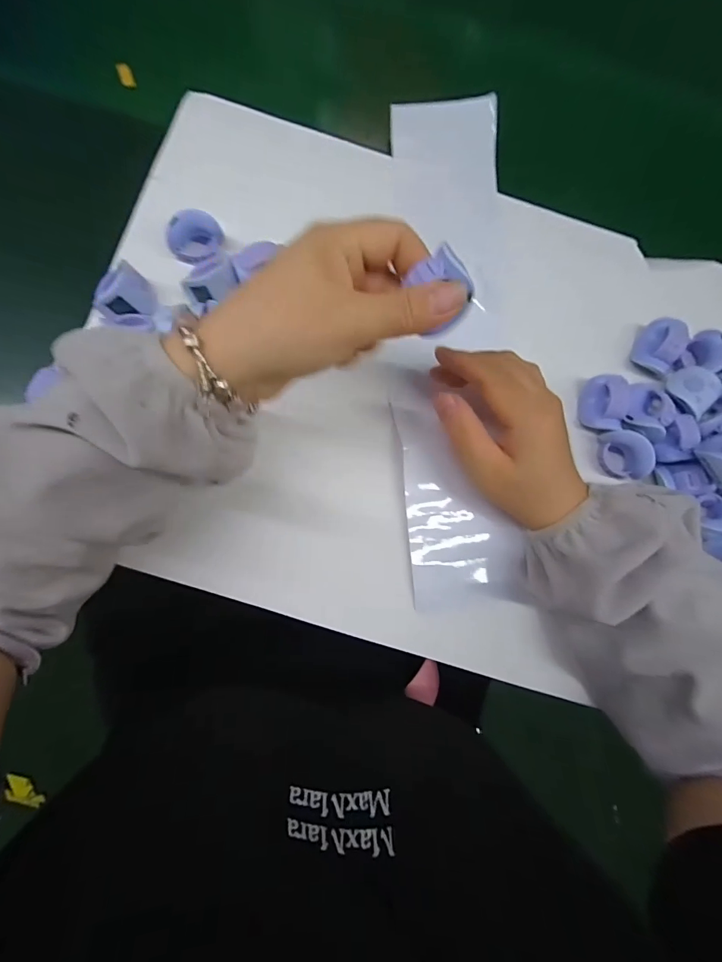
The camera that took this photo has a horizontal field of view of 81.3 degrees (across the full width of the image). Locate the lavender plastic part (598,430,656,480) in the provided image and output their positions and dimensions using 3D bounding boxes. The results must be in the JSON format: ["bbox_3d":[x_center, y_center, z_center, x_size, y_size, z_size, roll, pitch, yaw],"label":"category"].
[{"bbox_3d":[0.195,-0.020,0.310,0.024,0.029,0.033,7,82,-3],"label":"lavender plastic part"}]

